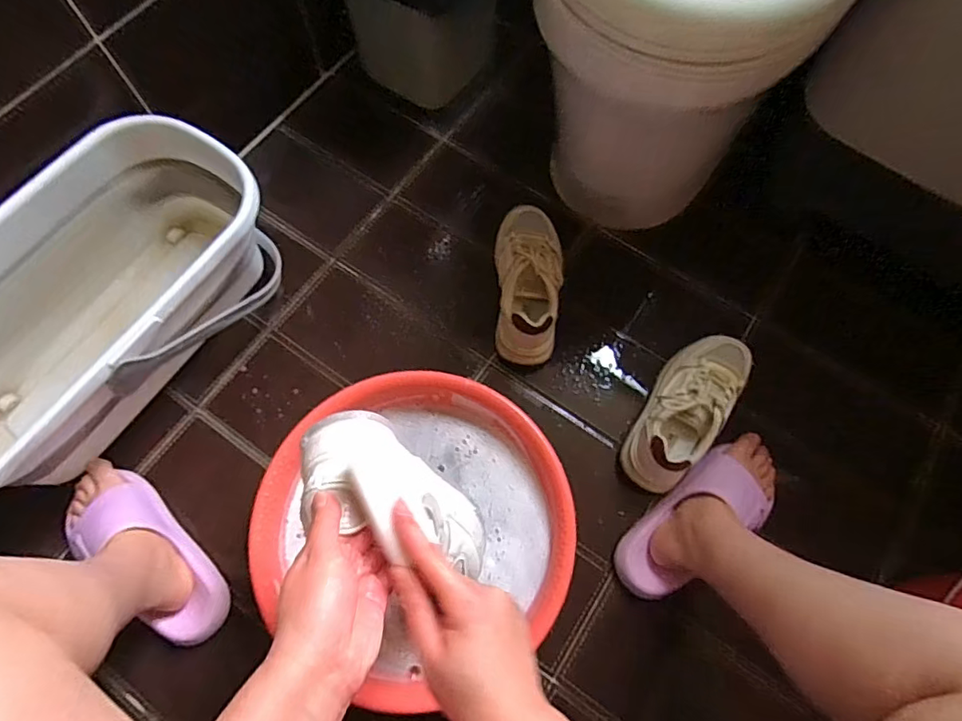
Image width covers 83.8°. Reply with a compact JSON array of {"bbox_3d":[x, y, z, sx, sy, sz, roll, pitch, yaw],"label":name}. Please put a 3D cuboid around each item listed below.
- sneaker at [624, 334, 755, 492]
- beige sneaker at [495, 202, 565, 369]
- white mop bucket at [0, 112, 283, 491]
[{"bbox_3d":[0.284,0.064,0.737,0.090,0.103,0.244,32,71,8],"label":"sneaker"},{"bbox_3d":[0.070,-0.118,0.796,0.090,0.113,0.248,1,70,-3],"label":"beige sneaker"},{"bbox_3d":[-0.498,-0.049,0.698,0.254,0.198,0.512,35,71,9],"label":"white mop bucket"}]

